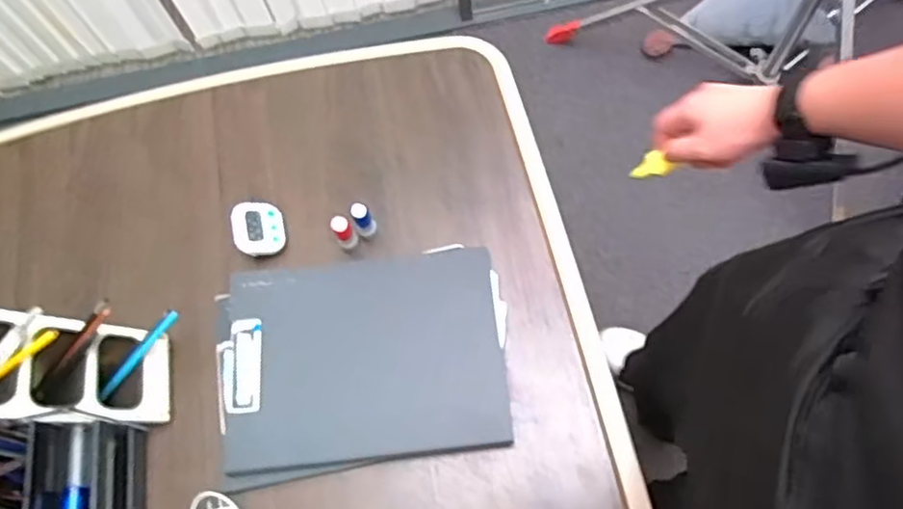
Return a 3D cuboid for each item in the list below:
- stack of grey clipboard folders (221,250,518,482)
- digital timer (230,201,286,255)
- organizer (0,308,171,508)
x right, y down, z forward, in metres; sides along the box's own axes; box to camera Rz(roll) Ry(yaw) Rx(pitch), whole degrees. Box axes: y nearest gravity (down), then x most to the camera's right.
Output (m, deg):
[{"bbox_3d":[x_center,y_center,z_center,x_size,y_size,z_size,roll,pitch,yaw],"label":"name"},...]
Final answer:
[{"bbox_3d":[-0.099,0.112,0.765,0.308,0.016,0.236,-5,68,-2],"label":"stack of grey clipboard folders"},{"bbox_3d":[-0.244,-0.034,0.835,0.062,0.016,0.071,-14,69,-5],"label":"digital timer"},{"bbox_3d":[-0.408,0.187,0.685,0.155,0.204,0.229,-5,68,3],"label":"organizer"}]

